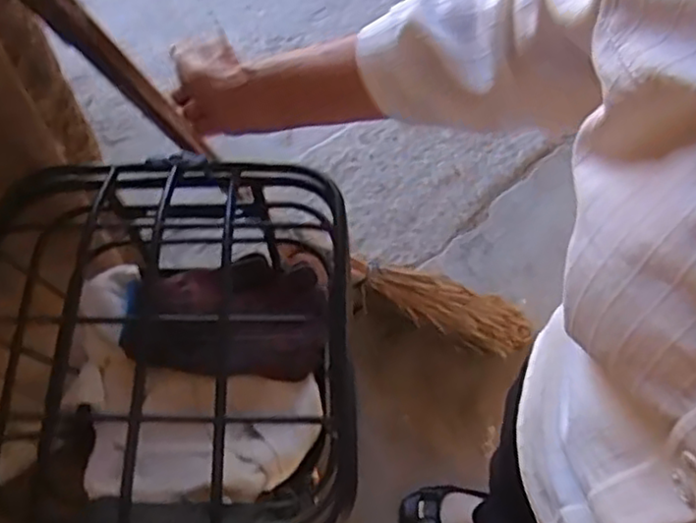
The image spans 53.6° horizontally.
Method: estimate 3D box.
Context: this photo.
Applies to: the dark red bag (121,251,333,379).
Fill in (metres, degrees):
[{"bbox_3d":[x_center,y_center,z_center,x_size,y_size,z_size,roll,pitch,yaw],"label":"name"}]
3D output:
[{"bbox_3d":[-0.119,0.051,0.689,0.195,0.049,0.122,5,64,0],"label":"dark red bag"}]

